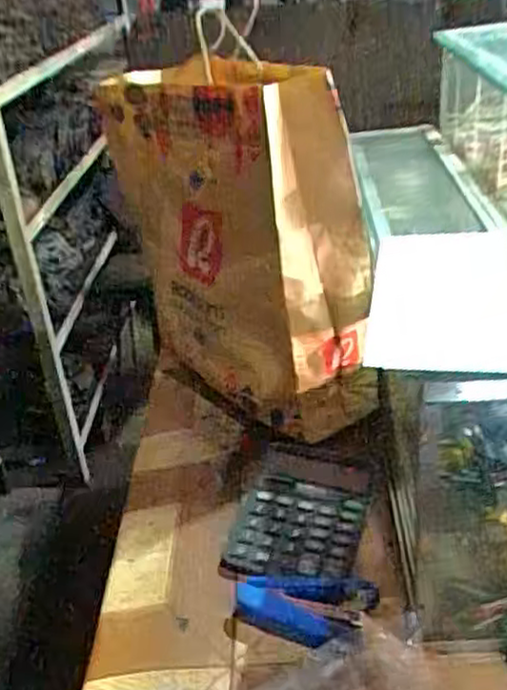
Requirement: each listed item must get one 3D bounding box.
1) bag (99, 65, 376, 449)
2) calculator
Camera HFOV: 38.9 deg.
[{"bbox_3d":[-0.031,-0.119,0.837,0.117,0.365,0.376,-24,35,-30],"label":"bag"},{"bbox_3d":[0.046,0.159,0.695,0.119,0.025,0.157,6,32,18],"label":"calculator"}]

